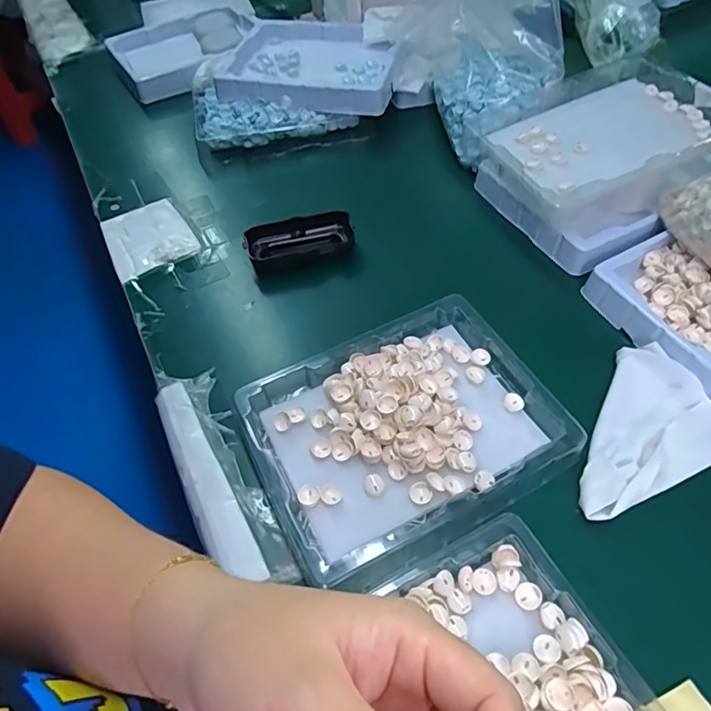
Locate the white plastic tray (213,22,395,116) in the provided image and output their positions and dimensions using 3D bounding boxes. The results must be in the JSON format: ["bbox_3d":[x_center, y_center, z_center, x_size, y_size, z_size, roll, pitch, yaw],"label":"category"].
[{"bbox_3d":[-0.056,-0.381,0.686,0.220,0.030,0.190,13,56,14],"label":"white plastic tray"}]

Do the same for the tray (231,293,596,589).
[{"bbox_3d":[0.034,0.054,0.404,0.215,0.033,0.166,-25,56,-14],"label":"tray"}]

